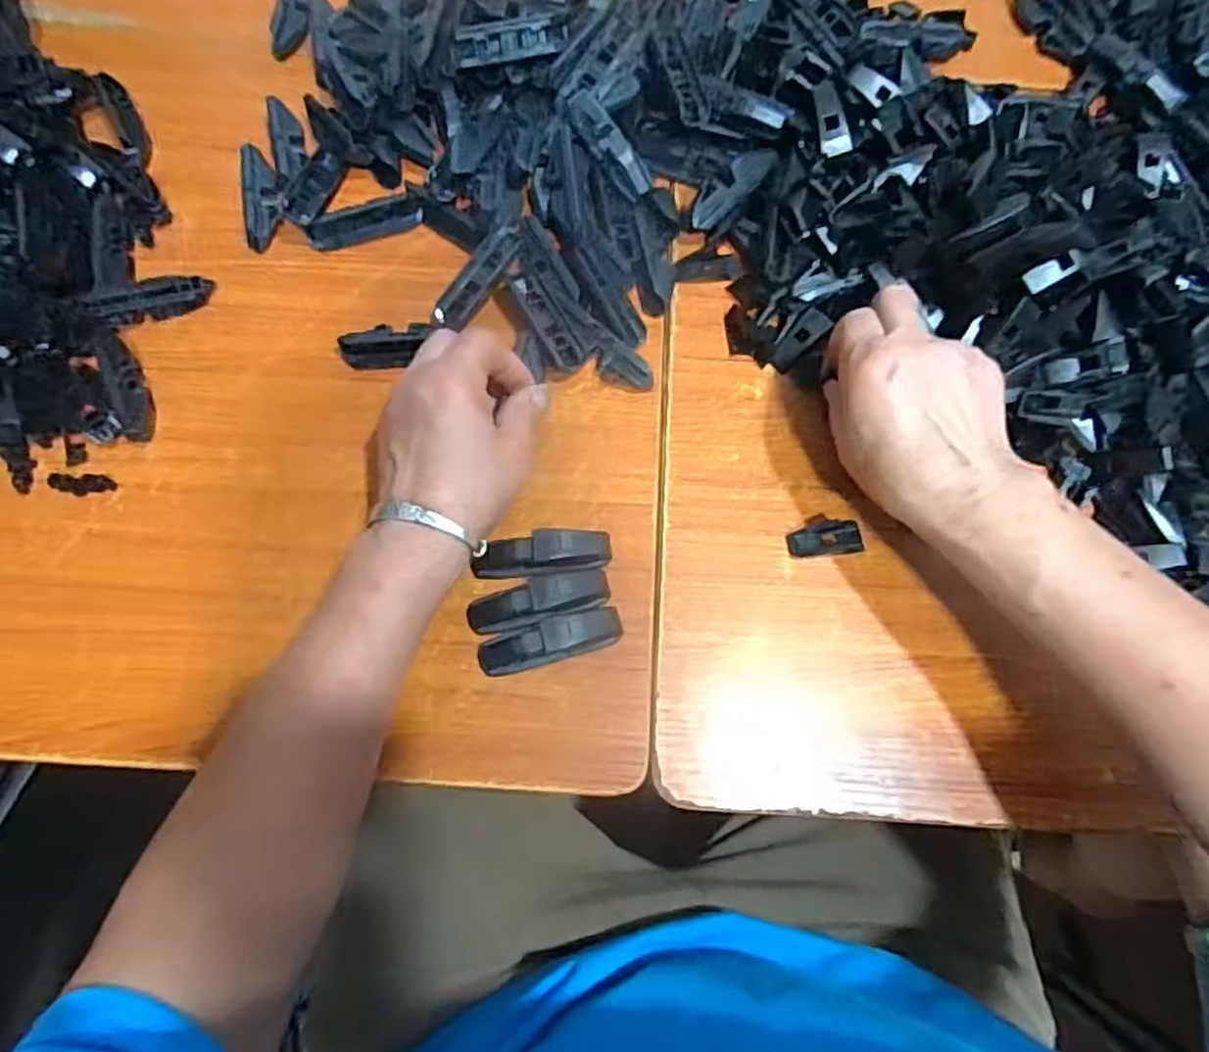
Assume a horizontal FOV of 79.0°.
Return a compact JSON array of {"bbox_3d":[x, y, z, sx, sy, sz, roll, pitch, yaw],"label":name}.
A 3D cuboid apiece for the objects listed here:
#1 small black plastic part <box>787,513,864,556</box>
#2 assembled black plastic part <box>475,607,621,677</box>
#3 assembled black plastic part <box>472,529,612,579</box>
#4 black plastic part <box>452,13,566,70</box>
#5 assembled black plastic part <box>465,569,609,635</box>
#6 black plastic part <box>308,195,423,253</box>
[{"bbox_3d":[0.126,0.005,0.418,0.043,0.004,0.024,-3,72,-2],"label":"small black plastic part"},{"bbox_3d":[-0.028,0.061,0.388,0.077,0.023,0.021,-13,73,-5],"label":"assembled black plastic part"},{"bbox_3d":[-0.034,0.016,0.401,0.074,0.021,0.021,-8,72,-4],"label":"assembled black plastic part"},{"bbox_3d":[-0.059,-0.312,0.472,0.071,0.011,0.024,-12,107,-4],"label":"black plastic part"},{"bbox_3d":[-0.036,0.041,0.394,0.077,0.022,0.025,-10,72,-4],"label":"assembled black plastic part"},{"bbox_3d":[-0.153,-0.194,0.470,0.072,0.019,0.014,-19,73,-7],"label":"black plastic part"}]

